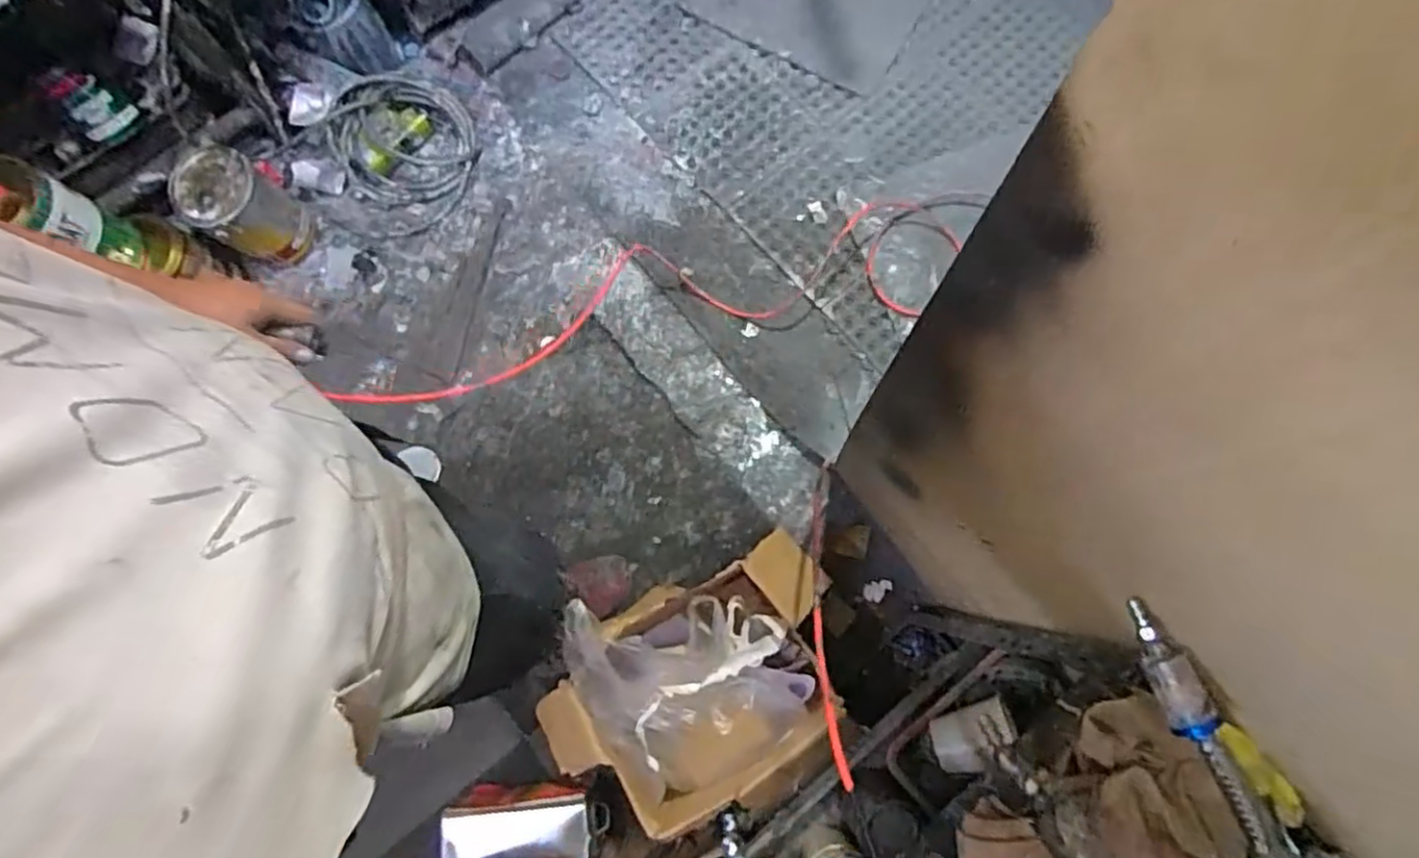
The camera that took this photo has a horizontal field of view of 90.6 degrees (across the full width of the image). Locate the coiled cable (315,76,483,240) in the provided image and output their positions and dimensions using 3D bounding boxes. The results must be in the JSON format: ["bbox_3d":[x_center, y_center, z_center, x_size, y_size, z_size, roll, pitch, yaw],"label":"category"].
[{"bbox_3d":[-0.667,-0.612,1.546,0.301,0.085,0.319,-1,76,2],"label":"coiled cable"}]

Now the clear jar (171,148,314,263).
[{"bbox_3d":[-0.951,-0.445,1.455,0.201,0.211,0.171,36,80,10],"label":"clear jar"}]

